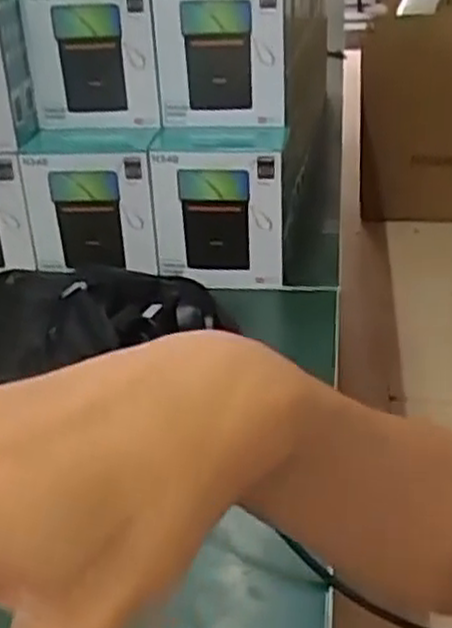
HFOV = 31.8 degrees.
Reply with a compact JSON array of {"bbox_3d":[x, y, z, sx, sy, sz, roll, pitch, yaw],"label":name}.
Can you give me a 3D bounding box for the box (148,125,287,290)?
[{"bbox_3d":[-0.005,-0.118,0.859,0.135,0.148,0.092,1,29,9],"label":"box"}]

